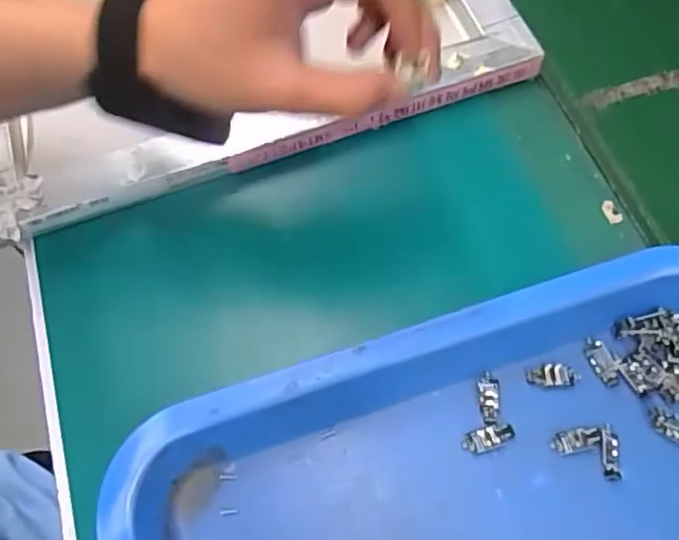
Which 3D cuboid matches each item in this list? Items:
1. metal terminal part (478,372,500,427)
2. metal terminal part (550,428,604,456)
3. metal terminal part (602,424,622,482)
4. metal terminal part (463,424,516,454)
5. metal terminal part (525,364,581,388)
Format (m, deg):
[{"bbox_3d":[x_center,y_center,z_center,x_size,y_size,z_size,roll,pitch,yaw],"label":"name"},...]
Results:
[{"bbox_3d":[0.078,0.066,0.336,0.011,0.004,0.027,2,65,3],"label":"metal terminal part"},{"bbox_3d":[0.118,0.085,0.324,0.025,0.004,0.011,-10,65,-3],"label":"metal terminal part"},{"bbox_3d":[0.134,0.090,0.321,0.009,0.004,0.026,4,65,4],"label":"metal terminal part"},{"bbox_3d":[0.075,0.085,0.328,0.027,0.004,0.011,-16,65,-5],"label":"metal terminal part"},{"bbox_3d":[0.112,0.055,0.340,0.028,0.004,0.011,0,65,2],"label":"metal terminal part"}]

